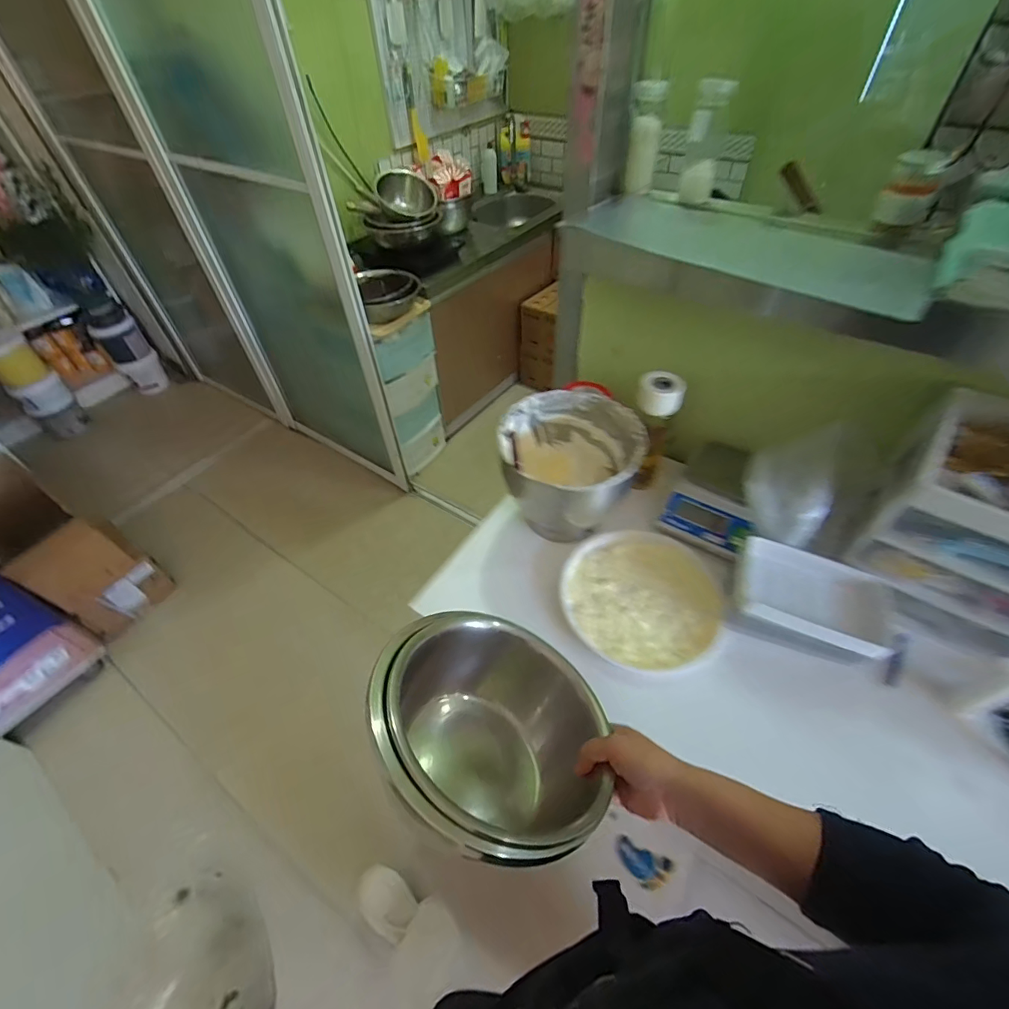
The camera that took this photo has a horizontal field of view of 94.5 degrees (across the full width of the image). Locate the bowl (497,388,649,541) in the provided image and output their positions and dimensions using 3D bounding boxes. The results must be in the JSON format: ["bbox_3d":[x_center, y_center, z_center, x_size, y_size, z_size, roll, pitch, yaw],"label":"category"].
[{"bbox_3d":[0.121,-0.066,0.864,0.228,0.194,0.231,-1,49,2],"label":"bowl"}]

